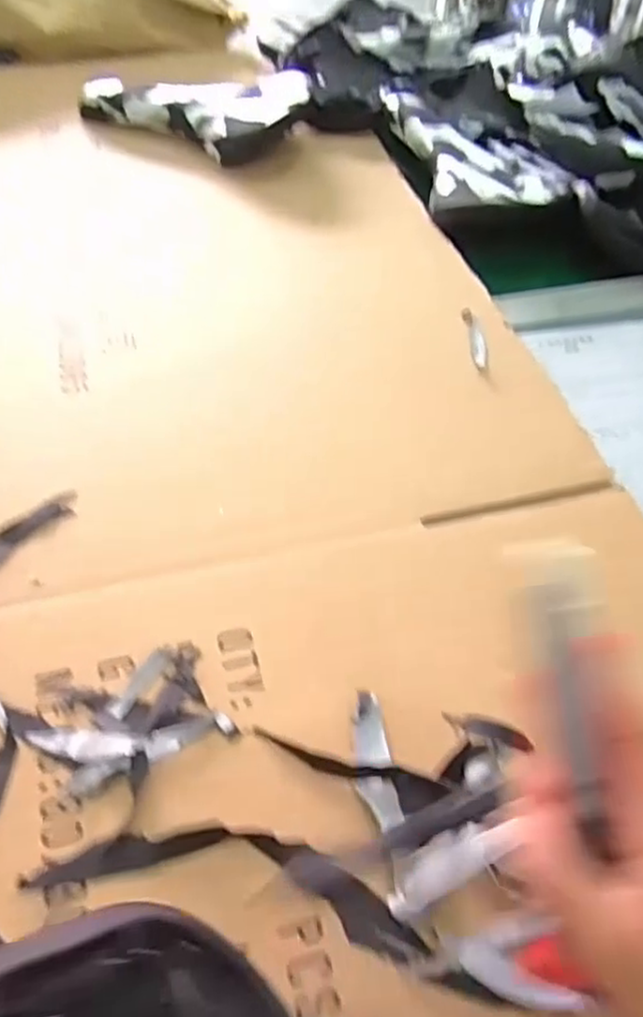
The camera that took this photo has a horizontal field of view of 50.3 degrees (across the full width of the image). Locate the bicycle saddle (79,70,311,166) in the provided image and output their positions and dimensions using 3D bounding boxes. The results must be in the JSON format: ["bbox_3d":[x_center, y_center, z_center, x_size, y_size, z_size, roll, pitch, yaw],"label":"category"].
[{"bbox_3d":[-0.141,-0.432,0.749,0.254,0.048,0.112,-1,53,-5],"label":"bicycle saddle"}]

